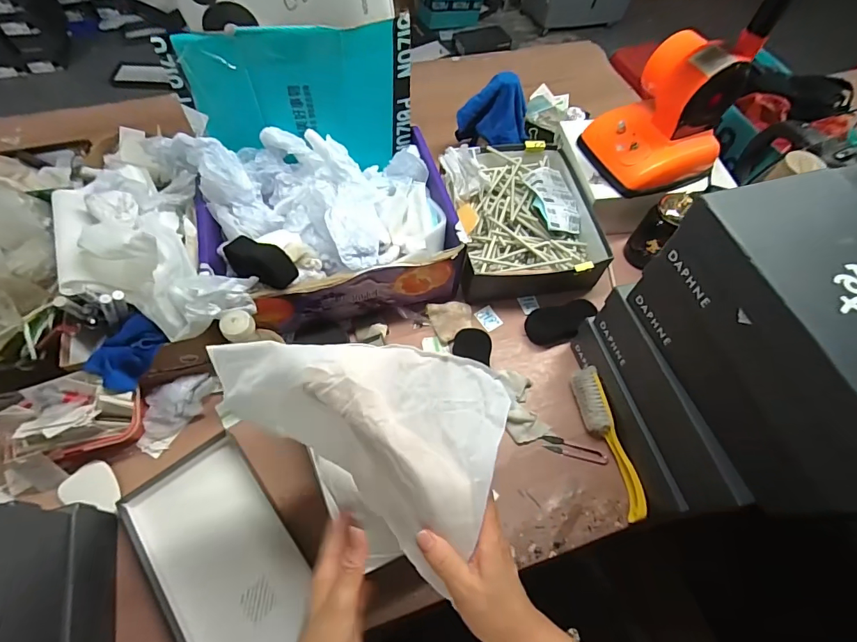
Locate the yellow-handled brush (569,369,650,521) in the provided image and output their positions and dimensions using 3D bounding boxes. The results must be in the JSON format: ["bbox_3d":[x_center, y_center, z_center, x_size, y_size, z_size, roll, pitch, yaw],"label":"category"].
[{"bbox_3d":[0.276,0.182,0.667,0.035,0.041,0.228,-10,62,-9],"label":"yellow-handled brush"}]

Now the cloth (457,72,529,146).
[{"bbox_3d":[0.137,-0.422,0.877,0.135,0.115,0.078,26,63,11],"label":"cloth"}]

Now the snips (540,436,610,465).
[{"bbox_3d":[0.229,0.201,0.680,0.098,0.014,0.028,12,61,3],"label":"snips"}]

